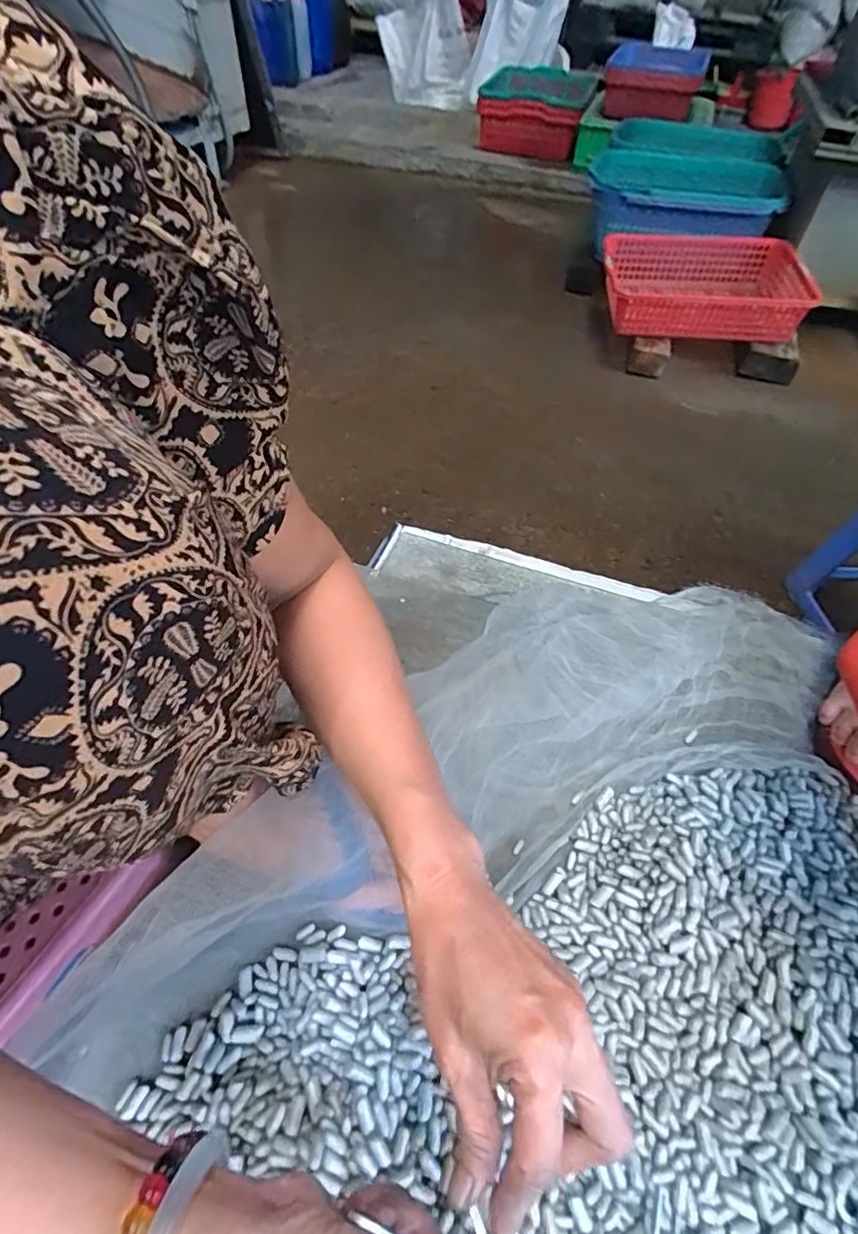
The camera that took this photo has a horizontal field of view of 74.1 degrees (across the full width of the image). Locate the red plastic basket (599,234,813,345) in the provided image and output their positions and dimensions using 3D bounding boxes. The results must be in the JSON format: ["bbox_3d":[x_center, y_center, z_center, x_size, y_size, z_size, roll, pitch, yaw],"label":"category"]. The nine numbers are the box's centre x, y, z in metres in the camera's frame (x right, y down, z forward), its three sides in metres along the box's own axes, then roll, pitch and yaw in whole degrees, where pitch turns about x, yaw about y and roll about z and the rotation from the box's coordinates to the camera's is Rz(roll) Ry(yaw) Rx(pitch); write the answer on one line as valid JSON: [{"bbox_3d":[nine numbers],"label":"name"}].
[{"bbox_3d":[0.632,-0.762,1.325,0.456,0.126,0.301,9,52,6],"label":"red plastic basket"}]

